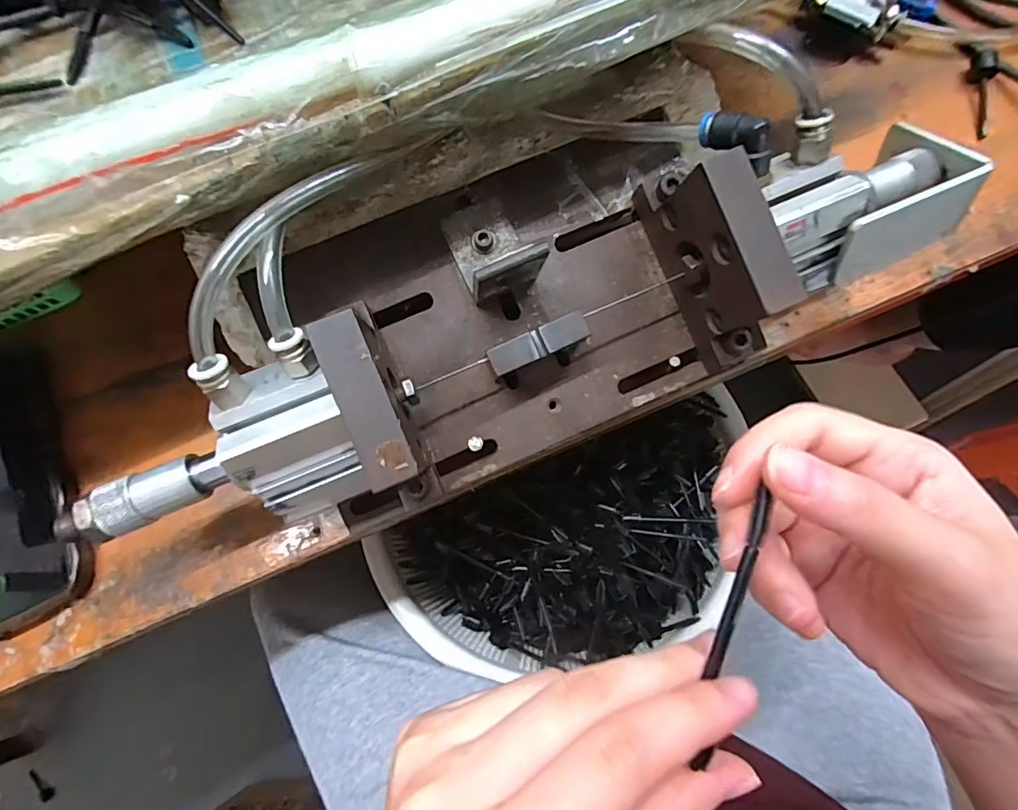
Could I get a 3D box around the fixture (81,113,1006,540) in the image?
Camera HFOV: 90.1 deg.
[{"bbox_3d":[0.005,-0.052,0.258,0.428,0.107,0.134,-25,72,-6],"label":"fixture"}]

